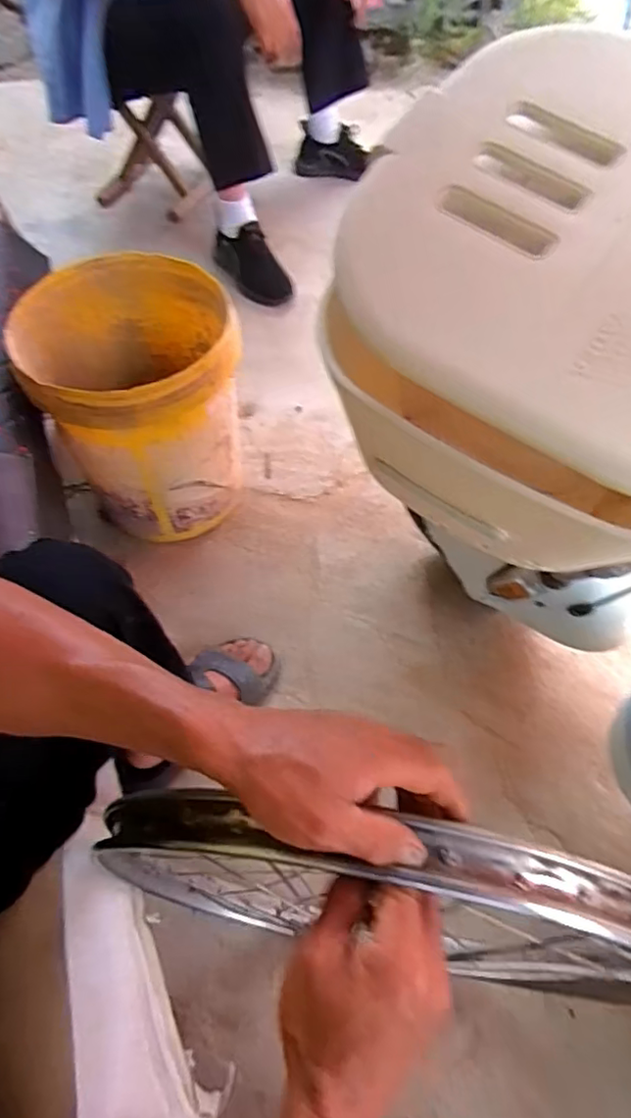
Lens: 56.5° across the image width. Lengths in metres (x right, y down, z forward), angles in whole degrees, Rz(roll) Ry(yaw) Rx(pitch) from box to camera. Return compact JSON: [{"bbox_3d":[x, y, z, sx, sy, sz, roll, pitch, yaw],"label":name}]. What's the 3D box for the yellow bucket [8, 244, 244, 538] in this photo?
[{"bbox_3d":[-0.264,-0.239,0.980,0.306,0.375,0.281,-1,59,2],"label":"yellow bucket"}]

